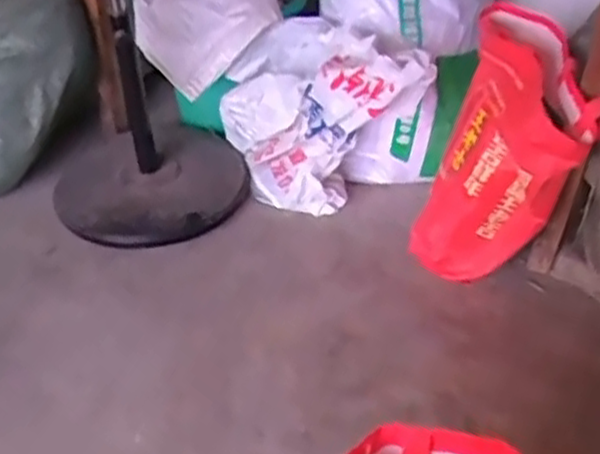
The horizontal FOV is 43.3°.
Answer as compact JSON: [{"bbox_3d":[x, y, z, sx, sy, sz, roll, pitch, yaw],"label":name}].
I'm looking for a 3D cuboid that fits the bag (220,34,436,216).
[{"bbox_3d":[0.039,-0.203,1.447,0.408,0.366,0.139,30,44,31],"label":"bag"}]

